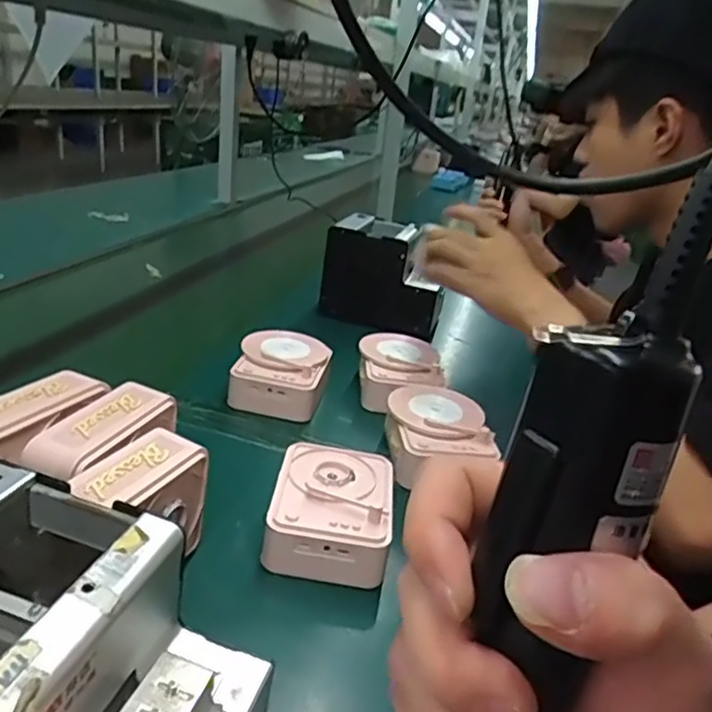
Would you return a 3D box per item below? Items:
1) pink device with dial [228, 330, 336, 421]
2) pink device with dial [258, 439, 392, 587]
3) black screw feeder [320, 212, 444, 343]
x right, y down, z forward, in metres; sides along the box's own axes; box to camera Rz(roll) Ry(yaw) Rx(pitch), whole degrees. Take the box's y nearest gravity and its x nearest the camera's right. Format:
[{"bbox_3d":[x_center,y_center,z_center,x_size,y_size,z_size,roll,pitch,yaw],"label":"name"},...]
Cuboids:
[{"bbox_3d":[-0.085,0.019,0.757,0.108,0.058,0.125,8,22,2],"label":"pink device with dial"},{"bbox_3d":[-0.019,0.127,0.540,0.100,0.044,0.129,8,22,1],"label":"pink device with dial"},{"bbox_3d":[0.046,-0.131,1.041,0.184,0.143,0.120,14,23,16],"label":"black screw feeder"}]

